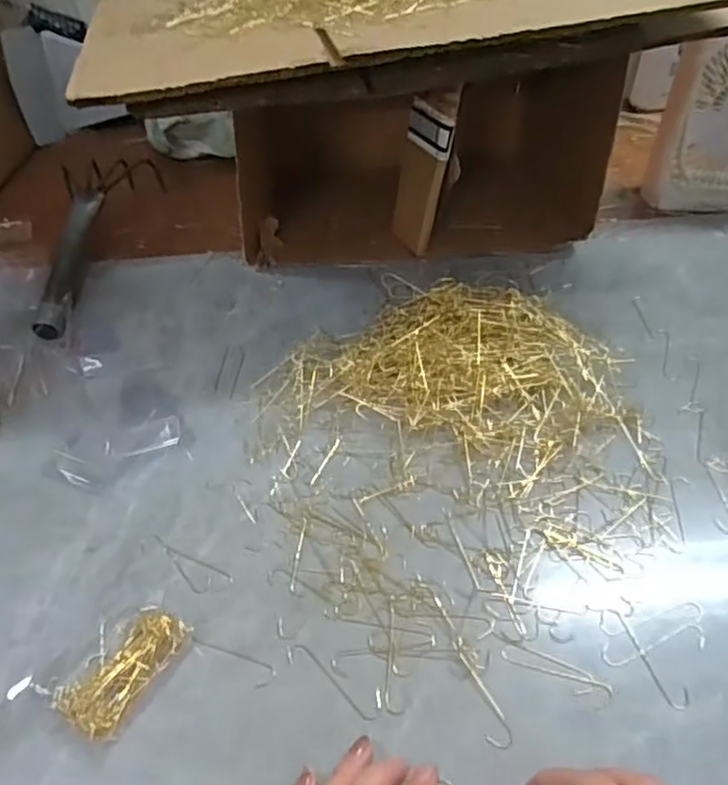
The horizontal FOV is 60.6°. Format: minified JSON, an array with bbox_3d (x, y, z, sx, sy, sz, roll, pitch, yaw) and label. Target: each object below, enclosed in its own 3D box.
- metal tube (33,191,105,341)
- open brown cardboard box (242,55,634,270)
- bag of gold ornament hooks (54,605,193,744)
[{"bbox_3d":[-0.295,-0.136,0.628,0.030,0.032,0.219,-5,46,-3],"label":"metal tube"},{"bbox_3d":[0.062,-0.264,0.651,0.340,0.163,0.262,3,46,5],"label":"open brown cardboard box"},{"bbox_3d":[-0.138,0.158,0.360,0.043,0.013,0.072,25,52,24],"label":"bag of gold ornament hooks"}]

